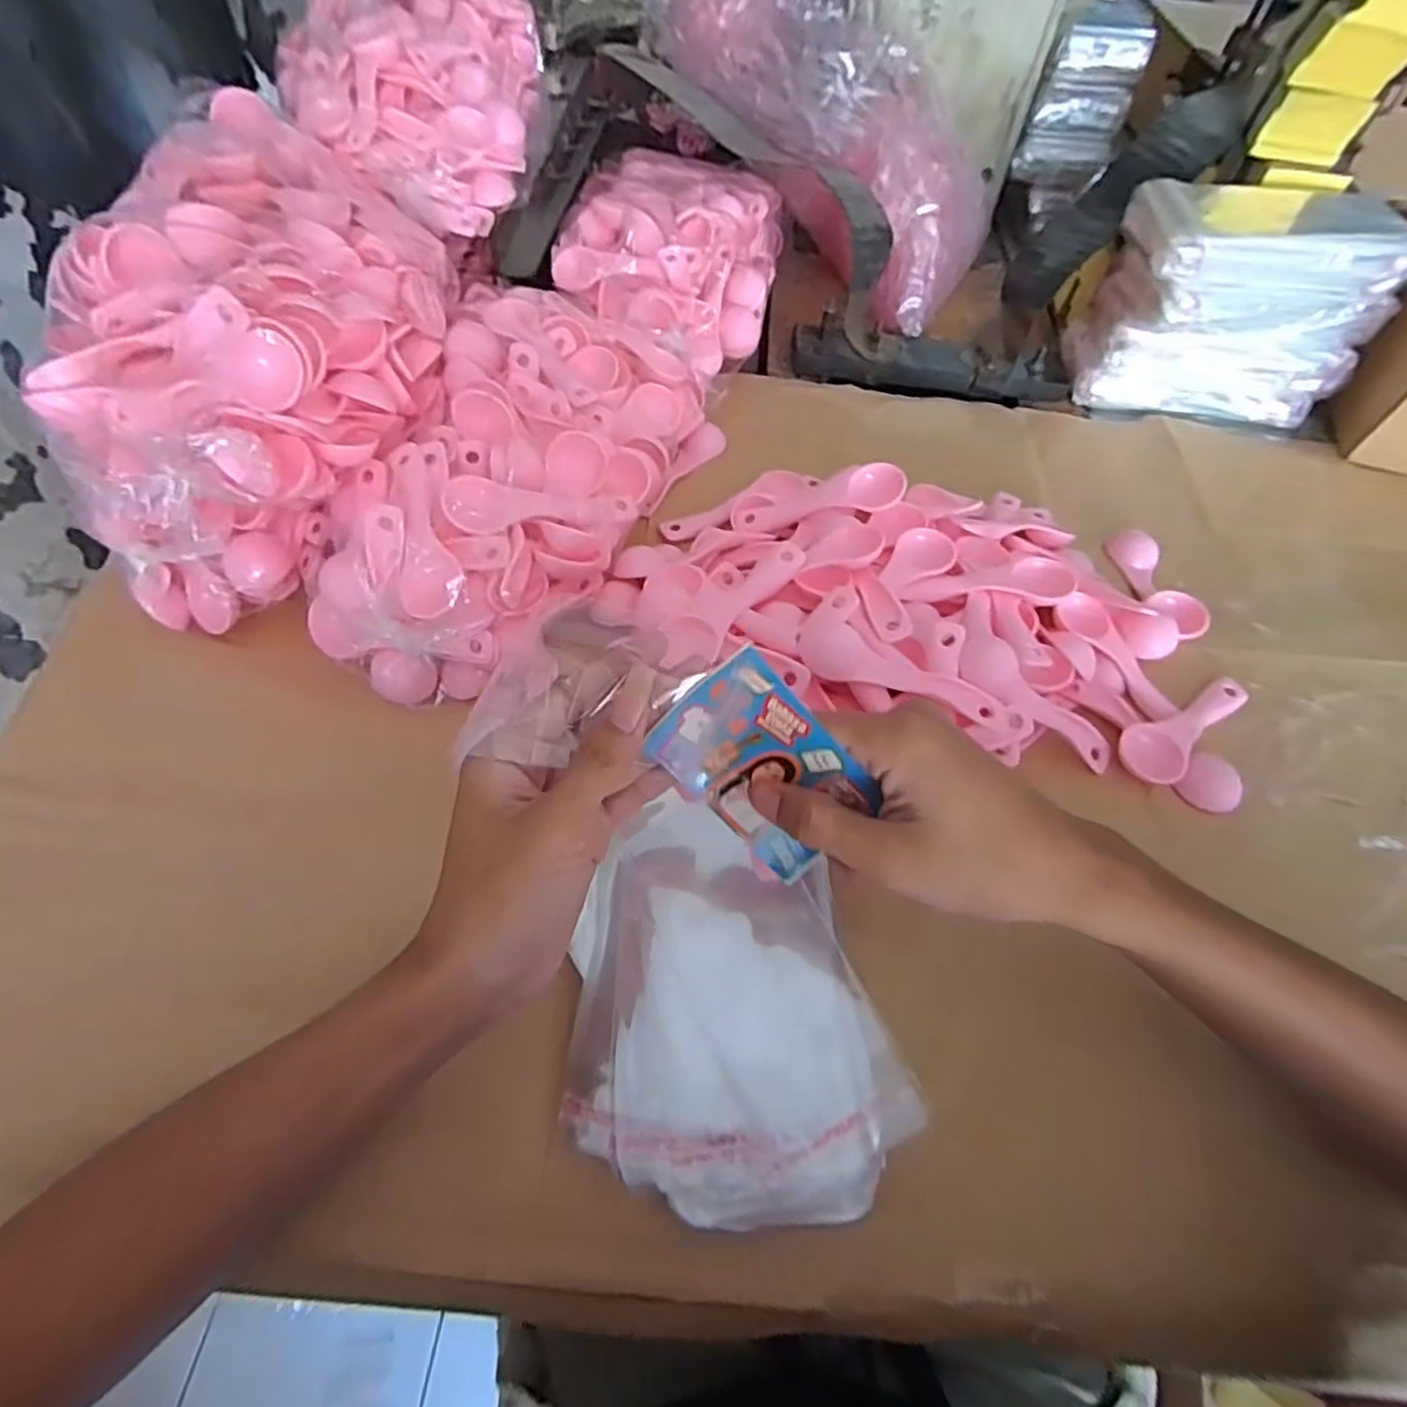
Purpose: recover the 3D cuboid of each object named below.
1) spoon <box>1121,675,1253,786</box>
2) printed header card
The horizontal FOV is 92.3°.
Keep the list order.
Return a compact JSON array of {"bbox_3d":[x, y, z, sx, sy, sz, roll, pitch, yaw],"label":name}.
[{"bbox_3d":[0.287,0.014,0.401,0.103,0.020,0.034,-29,64,-19],"label":"spoon"},{"bbox_3d":[0.026,0.027,0.272,0.088,0.059,0.007,46,22,-13],"label":"printed header card"}]

